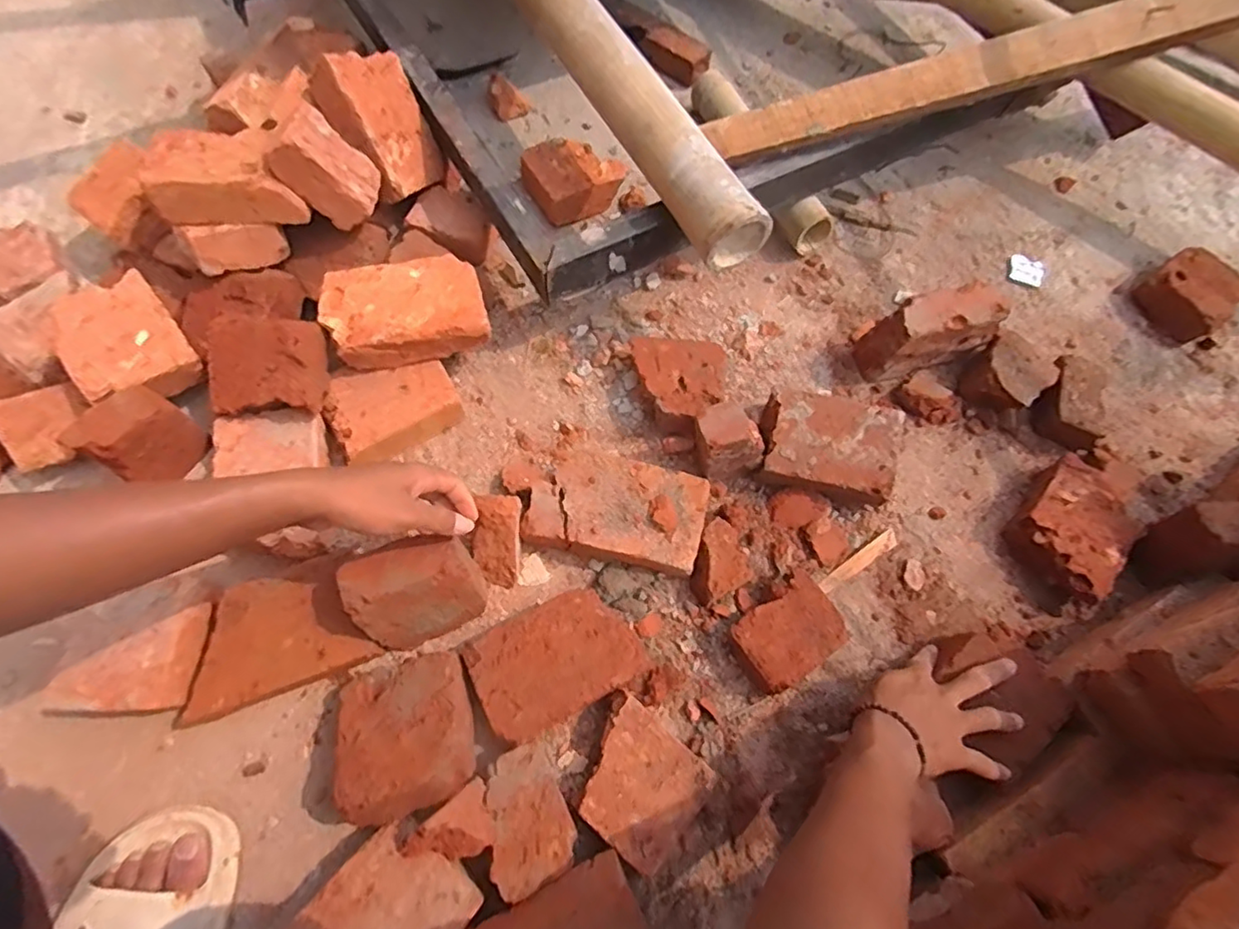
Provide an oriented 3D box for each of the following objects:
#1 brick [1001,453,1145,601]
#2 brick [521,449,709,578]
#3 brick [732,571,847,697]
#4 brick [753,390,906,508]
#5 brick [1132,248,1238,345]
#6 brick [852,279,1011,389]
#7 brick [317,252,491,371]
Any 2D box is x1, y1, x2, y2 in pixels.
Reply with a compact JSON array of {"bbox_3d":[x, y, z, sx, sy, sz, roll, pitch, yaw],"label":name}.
[{"bbox_3d":[0.509,0.071,0.677,0.150,0.056,0.112,-41,75,-18],"label":"brick"},{"bbox_3d":[-0.003,0.054,0.662,0.182,0.057,0.108,13,66,2],"label":"brick"},{"bbox_3d":[0.169,0.172,0.612,0.103,0.054,0.077,-36,74,-17],"label":"brick"},{"bbox_3d":[0.231,-0.020,0.668,0.144,0.046,0.115,13,67,1],"label":"brick"},{"bbox_3d":[0.778,-0.233,0.820,0.115,0.049,0.108,-33,72,-16],"label":"brick"},{"bbox_3d":[0.377,-0.158,0.734,0.156,0.105,0.065,-20,69,-11],"label":"brick"},{"bbox_3d":[-0.236,-0.167,0.675,0.166,0.055,0.105,-11,68,-9],"label":"brick"}]

